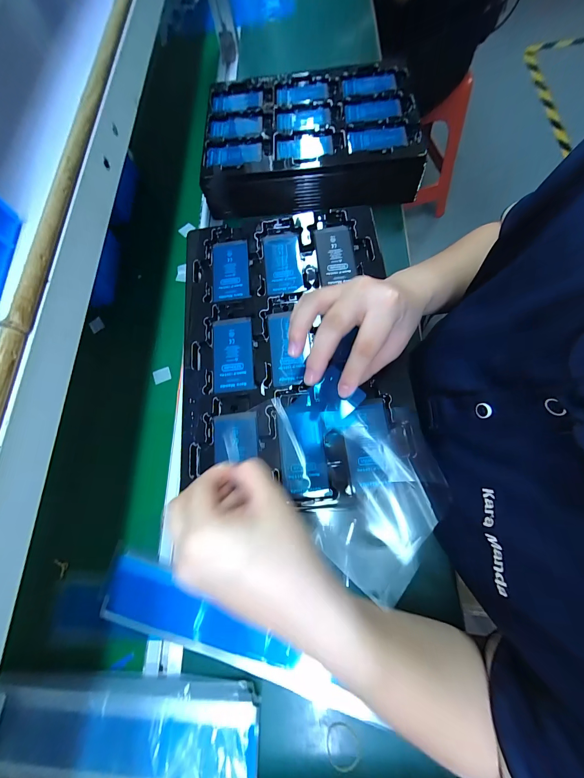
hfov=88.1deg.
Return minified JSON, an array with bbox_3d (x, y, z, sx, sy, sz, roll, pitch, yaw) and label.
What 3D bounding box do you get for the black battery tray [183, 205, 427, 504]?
[{"bbox_3d":[-0.001,-0.052,0.317,0.223,0.030,0.321,-7,71,4],"label":"black battery tray"}]

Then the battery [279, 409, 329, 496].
[{"bbox_3d":[0.010,0.058,0.286,0.041,0.008,0.076,-7,71,4],"label":"battery"}]

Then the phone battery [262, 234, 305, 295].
[{"bbox_3d":[-0.011,-0.147,0.353,0.043,0.008,0.080,-8,71,4],"label":"phone battery"}]

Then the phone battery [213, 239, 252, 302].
[{"bbox_3d":[-0.073,-0.141,0.355,0.044,0.009,0.083,-8,71,4],"label":"phone battery"}]

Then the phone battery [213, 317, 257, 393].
[{"bbox_3d":[-0.063,-0.038,0.321,0.043,0.009,0.083,-7,71,4],"label":"phone battery"}]

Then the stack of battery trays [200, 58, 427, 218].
[{"bbox_3d":[0.029,-0.413,0.500,0.336,0.061,0.243,0,71,7],"label":"stack of battery trays"}]

